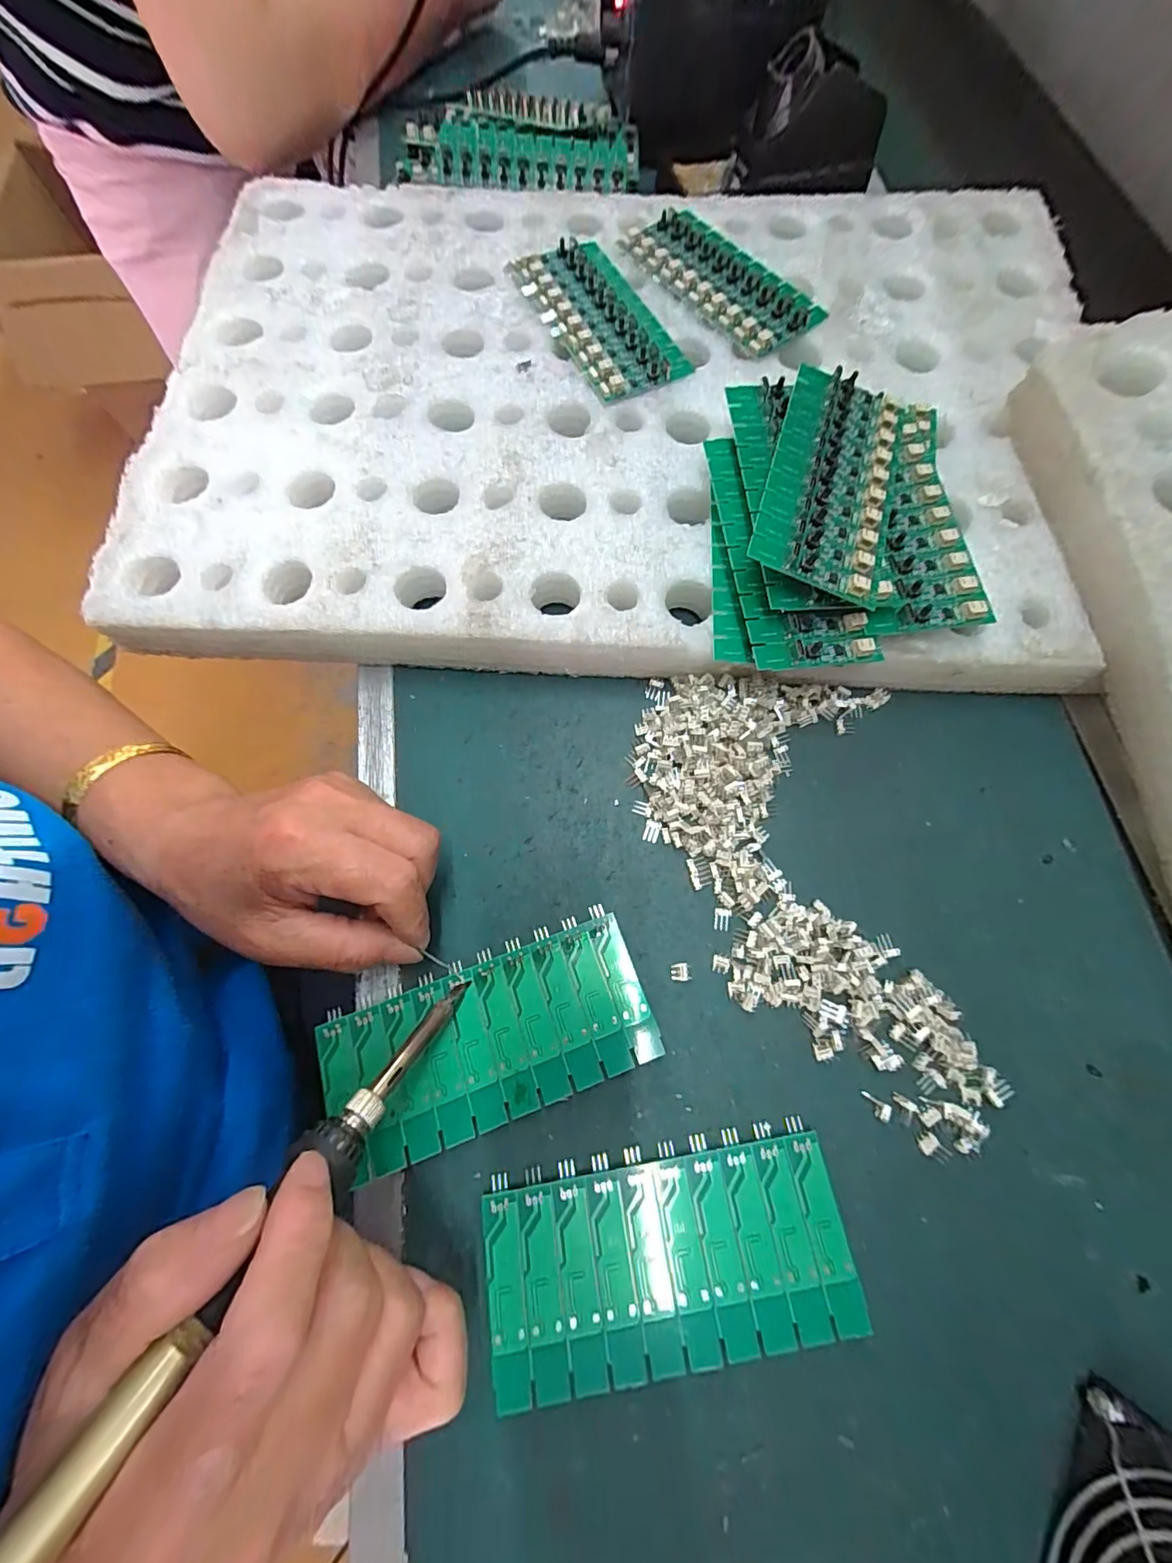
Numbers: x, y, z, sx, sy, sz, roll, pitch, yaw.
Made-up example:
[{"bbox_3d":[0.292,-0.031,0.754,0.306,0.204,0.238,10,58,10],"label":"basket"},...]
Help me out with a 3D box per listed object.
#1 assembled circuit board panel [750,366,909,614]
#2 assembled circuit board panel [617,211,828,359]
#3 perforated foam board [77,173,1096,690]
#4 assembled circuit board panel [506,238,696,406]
[{"bbox_3d":[0.120,-0.150,0.250,0.059,0.006,0.135,19,71,-2],"label":"assembled circuit board panel"},{"bbox_3d":[0.088,-0.329,0.333,0.061,0.006,0.134,-36,76,-10],"label":"assembled circuit board panel"},{"bbox_3d":[0.019,-0.238,0.310,0.536,0.034,0.366,2,73,1],"label":"perforated foam board"},{"bbox_3d":[0.007,-0.293,0.320,0.063,0.007,0.135,-27,74,-7],"label":"assembled circuit board panel"}]

